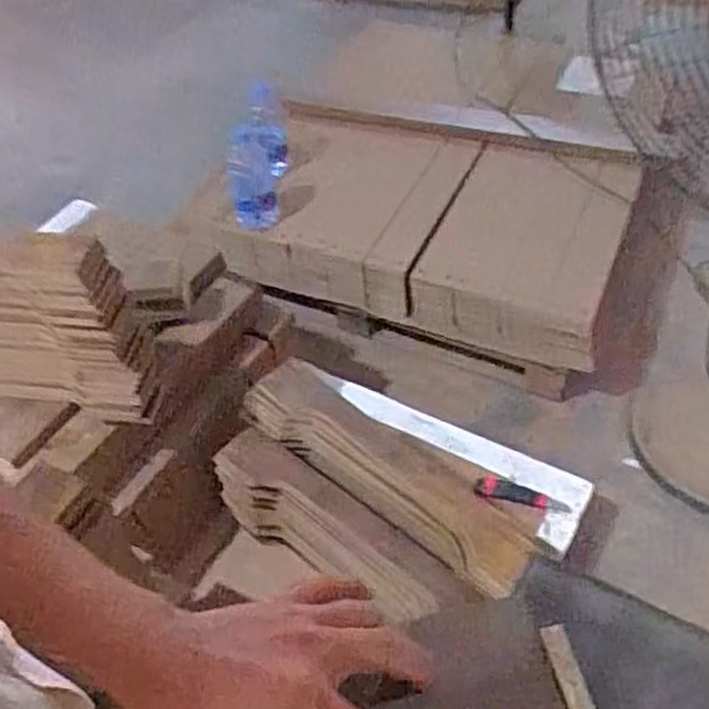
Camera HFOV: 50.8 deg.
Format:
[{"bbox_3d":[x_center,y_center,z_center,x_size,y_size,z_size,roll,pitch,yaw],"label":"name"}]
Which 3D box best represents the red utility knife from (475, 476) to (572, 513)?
[{"bbox_3d":[0.329,0.275,1.461,0.181,0.034,0.033,9,50,15],"label":"red utility knife"}]

